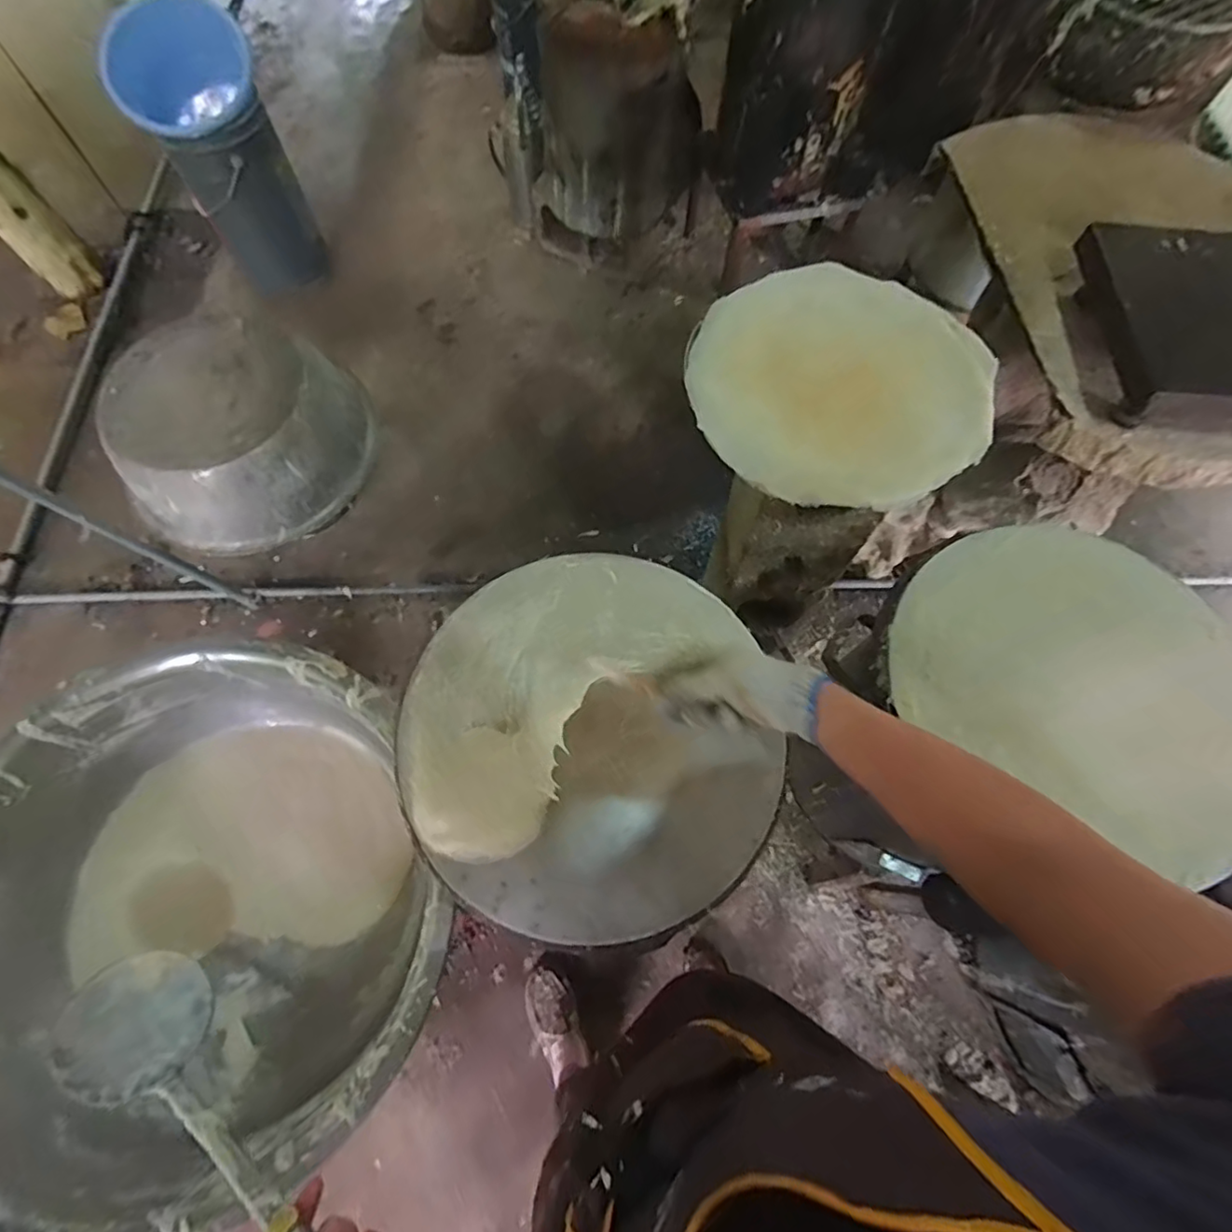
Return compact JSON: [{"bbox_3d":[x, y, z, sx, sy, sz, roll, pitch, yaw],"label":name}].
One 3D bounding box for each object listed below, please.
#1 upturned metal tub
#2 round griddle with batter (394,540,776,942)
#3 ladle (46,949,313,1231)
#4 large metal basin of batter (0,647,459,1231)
[{"bbox_3d":[-0.838,-0.403,1.294,0.487,0.255,0.458,1,68,-1],"label":"upturned metal tub"},{"bbox_3d":[-0.030,0.114,0.613,0.367,0.031,0.381,1,68,-1],"label":"round griddle with batter"},{"bbox_3d":[-0.261,0.365,0.406,0.335,0.084,0.079,21,67,28],"label":"ladle"},{"bbox_3d":[-0.470,0.330,0.681,0.514,0.184,0.523,1,68,-1],"label":"large metal basin of batter"}]

